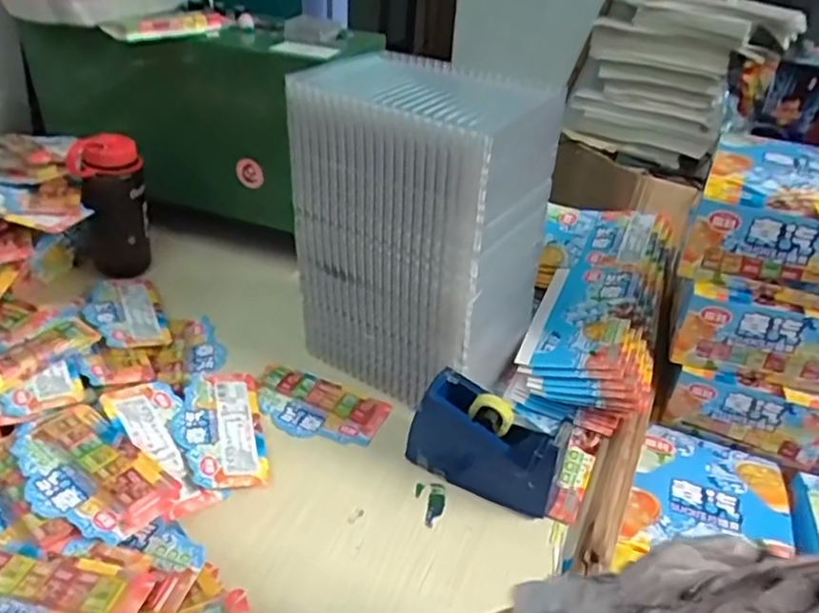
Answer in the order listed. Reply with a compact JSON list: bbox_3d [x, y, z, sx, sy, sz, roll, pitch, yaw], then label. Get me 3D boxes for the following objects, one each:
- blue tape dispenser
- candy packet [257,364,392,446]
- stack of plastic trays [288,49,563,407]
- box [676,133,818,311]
[{"bbox_3d":[0.067,0.122,0.575,0.131,0.086,0.052,25,40,26],"label":"blue tape dispenser"},{"bbox_3d":[-0.096,0.098,0.656,0.139,0.019,0.070,16,37,16],"label":"candy packet"},{"bbox_3d":[0.008,-0.069,0.638,0.207,0.286,0.147,23,39,24],"label":"stack of plastic trays"},{"bbox_3d":[0.362,-0.089,0.643,0.157,0.096,0.148,18,37,18],"label":"box"}]

